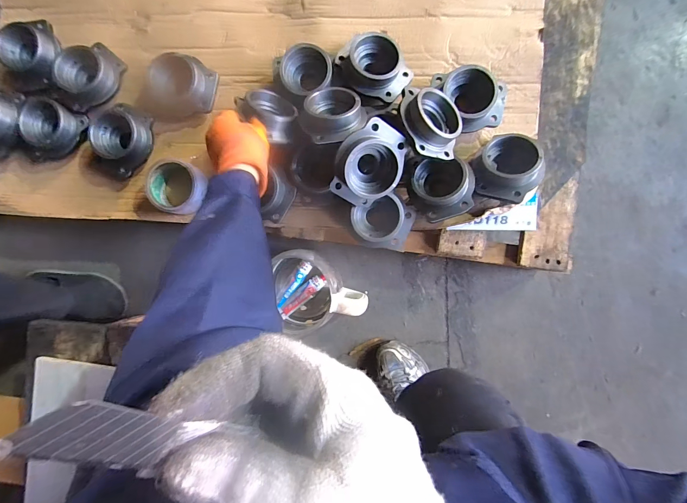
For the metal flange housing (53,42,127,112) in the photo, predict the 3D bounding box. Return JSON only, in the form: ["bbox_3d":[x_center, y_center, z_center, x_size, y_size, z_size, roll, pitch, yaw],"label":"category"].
[{"bbox_3d":[-0.455,-0.314,0.566,0.087,0.052,0.113,38,93,2],"label":"metal flange housing"}]

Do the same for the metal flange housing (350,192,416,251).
[{"bbox_3d":[0.067,-0.051,0.546,0.104,0.064,0.090,7,92,4],"label":"metal flange housing"}]

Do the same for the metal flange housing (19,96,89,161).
[{"bbox_3d":[-0.521,-0.213,0.575,0.099,0.052,0.098,0,91,4],"label":"metal flange housing"}]

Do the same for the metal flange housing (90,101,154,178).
[{"bbox_3d":[-0.392,-0.199,0.572,0.093,0.063,0.128,3,91,4],"label":"metal flange housing"}]

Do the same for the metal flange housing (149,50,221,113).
[{"bbox_3d":[-0.275,-0.292,0.561,0.108,0.055,0.086,7,92,4],"label":"metal flange housing"}]

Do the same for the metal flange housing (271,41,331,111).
[{"bbox_3d":[-0.070,-0.297,0.544,0.100,0.060,0.073,-7,90,2],"label":"metal flange housing"}]

